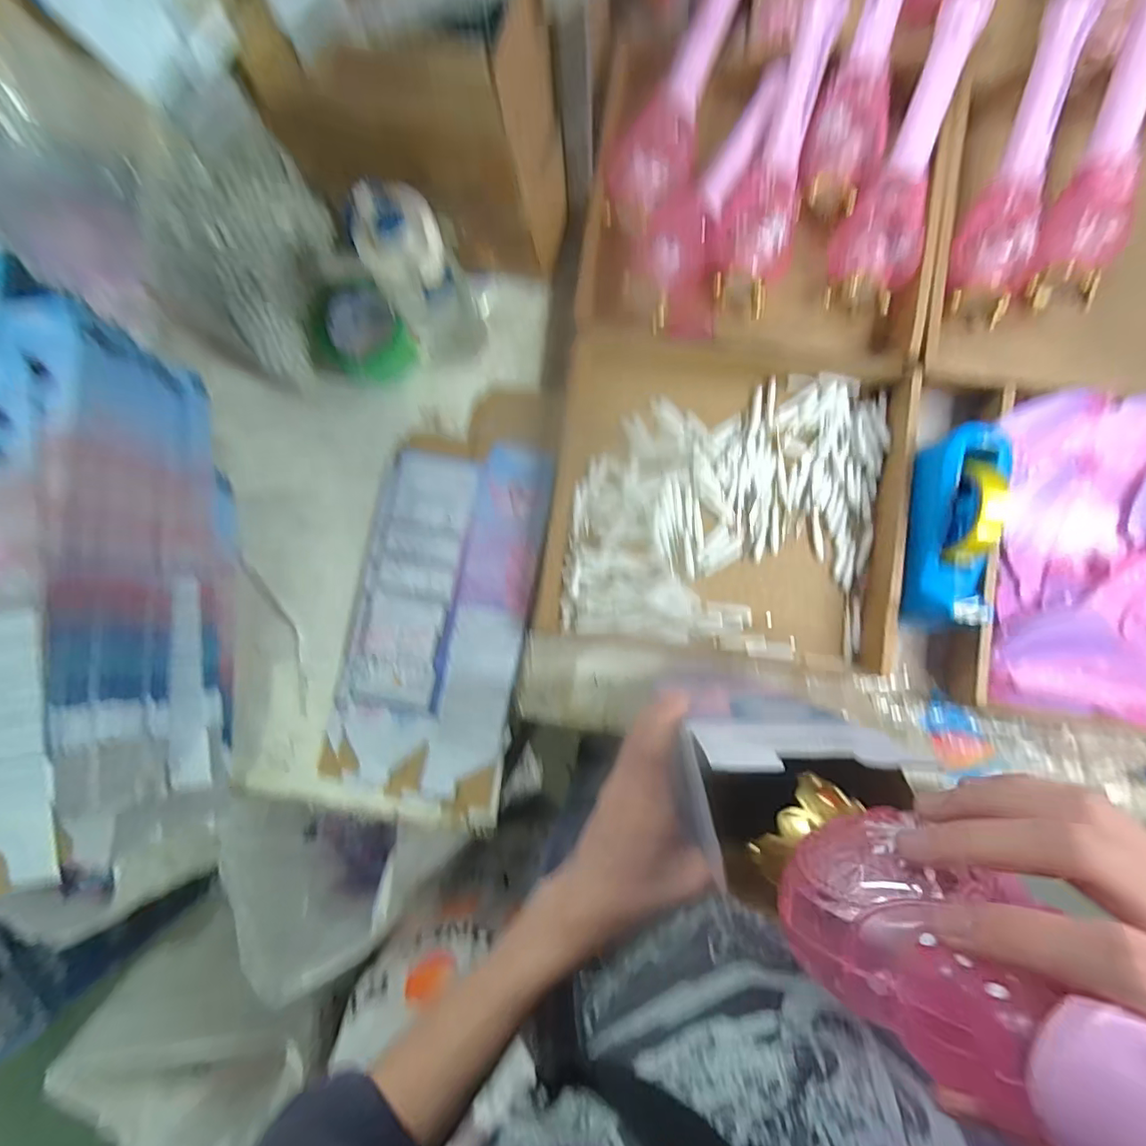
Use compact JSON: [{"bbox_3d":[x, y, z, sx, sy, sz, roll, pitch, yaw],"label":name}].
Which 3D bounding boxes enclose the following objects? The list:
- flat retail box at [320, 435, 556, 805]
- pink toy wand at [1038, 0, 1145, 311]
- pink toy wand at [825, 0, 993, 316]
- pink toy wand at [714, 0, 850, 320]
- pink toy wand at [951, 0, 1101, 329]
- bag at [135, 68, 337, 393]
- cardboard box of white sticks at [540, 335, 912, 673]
[{"bbox_3d":[-0.155,0.046,0.640,0.202,0.025,0.405,12,88,1],"label":"flat retail box"},{"bbox_3d":[0.563,-0.453,0.575,0.071,0.049,0.330,14,89,7],"label":"pink toy wand"},{"bbox_3d":[0.378,-0.461,0.607,0.090,0.064,0.341,22,89,4],"label":"pink toy wand"},{"bbox_3d":[0.234,-0.471,0.612,0.081,0.064,0.332,17,88,8],"label":"pink toy wand"},{"bbox_3d":[0.483,-0.432,0.585,0.089,0.064,0.323,22,90,7],"label":"pink toy wand"},{"bbox_3d":[-0.399,-0.361,0.604,0.212,0.155,0.193,23,88,8],"label":"bag"},{"bbox_3d":[0.168,-0.083,0.621,0.381,0.057,0.345,6,88,1],"label":"cardboard box of white sticks"}]

